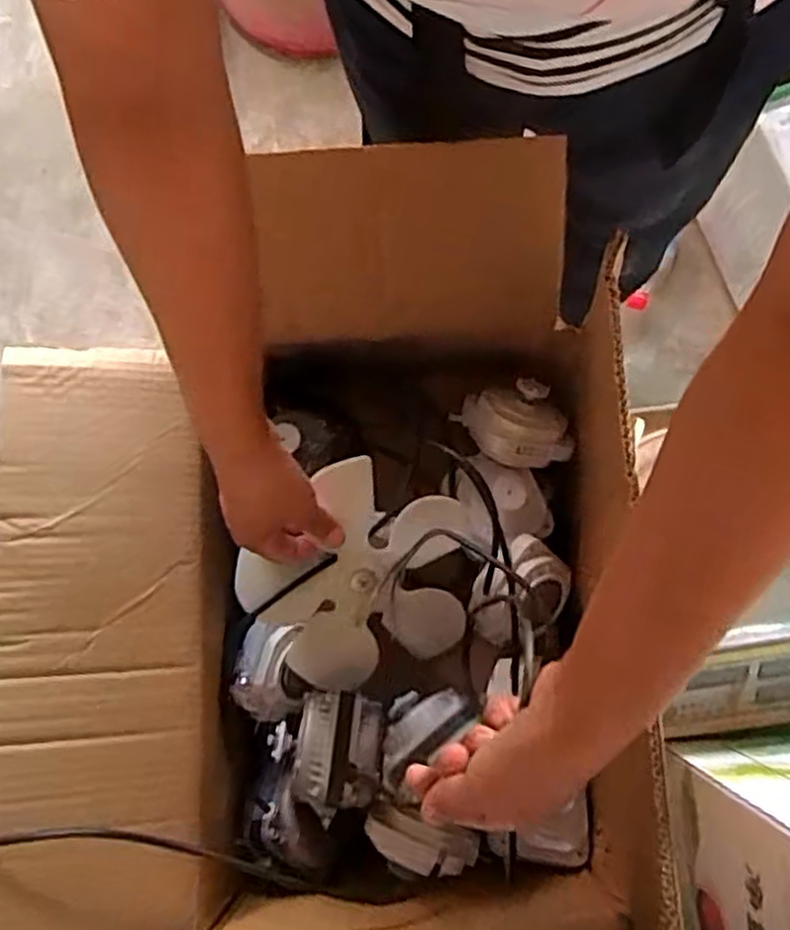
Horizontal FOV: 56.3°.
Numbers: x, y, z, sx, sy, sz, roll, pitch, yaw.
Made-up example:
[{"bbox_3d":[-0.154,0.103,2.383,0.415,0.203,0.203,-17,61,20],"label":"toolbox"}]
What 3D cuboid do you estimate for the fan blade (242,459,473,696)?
[{"bbox_3d":[-0.024,0.086,0.589,0.174,0.031,0.171,-2,101,-10],"label":"fan blade"}]

